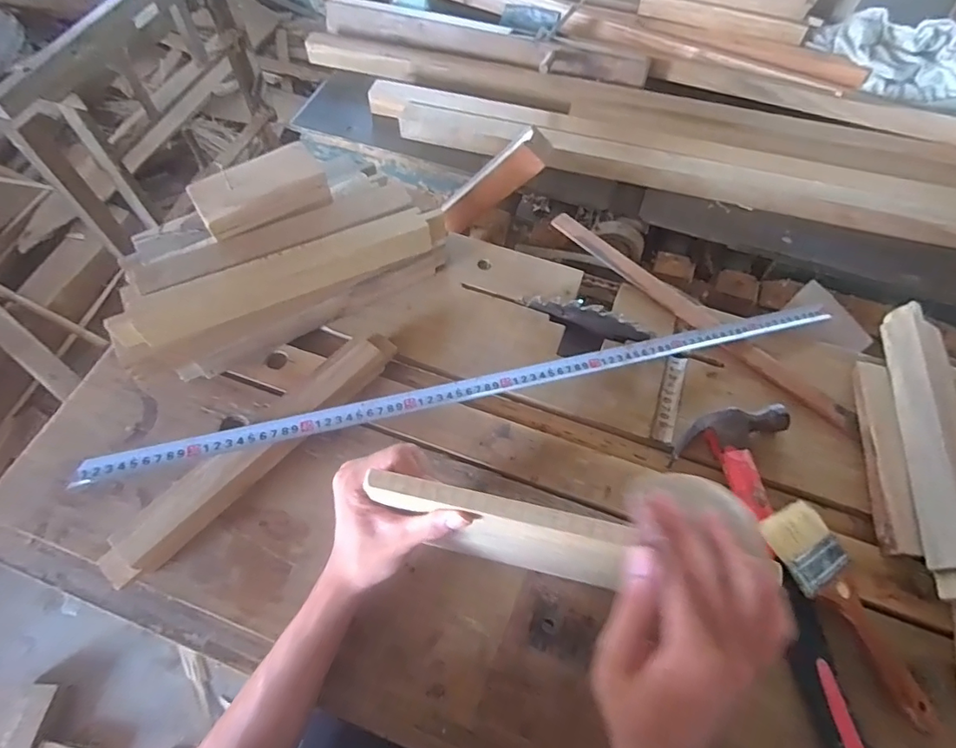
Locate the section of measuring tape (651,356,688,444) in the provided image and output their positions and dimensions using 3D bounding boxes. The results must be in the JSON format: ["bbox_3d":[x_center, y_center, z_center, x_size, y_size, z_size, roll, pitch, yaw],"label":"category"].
[{"bbox_3d":[0.206,0.026,0.559,0.020,0.007,0.102,18,62,9],"label":"section of measuring tape"}]

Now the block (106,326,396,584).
[{"bbox_3d":[-0.201,0.067,0.494,0.036,0.033,0.312,40,68,19],"label":"block"}]

